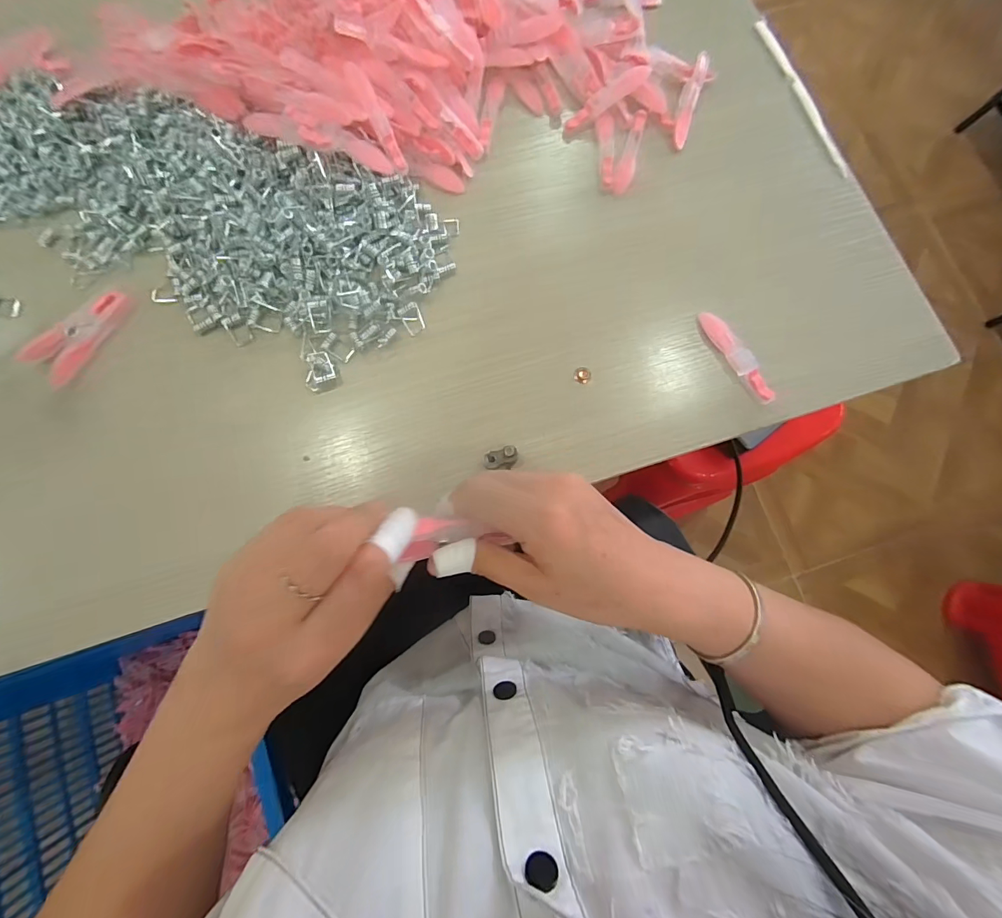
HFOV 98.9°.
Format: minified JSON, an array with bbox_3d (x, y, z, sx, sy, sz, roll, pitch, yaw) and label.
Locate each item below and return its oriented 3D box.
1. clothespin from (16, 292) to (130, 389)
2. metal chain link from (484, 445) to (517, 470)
[{"bbox_3d":[-0.292,-0.088,0.298,0.036,0.011,0.072,34,80,5],"label":"clothespin"},{"bbox_3d":[0.000,0.000,0.287,0.022,0.014,0.012,-15,80,-4],"label":"metal chain link"}]

